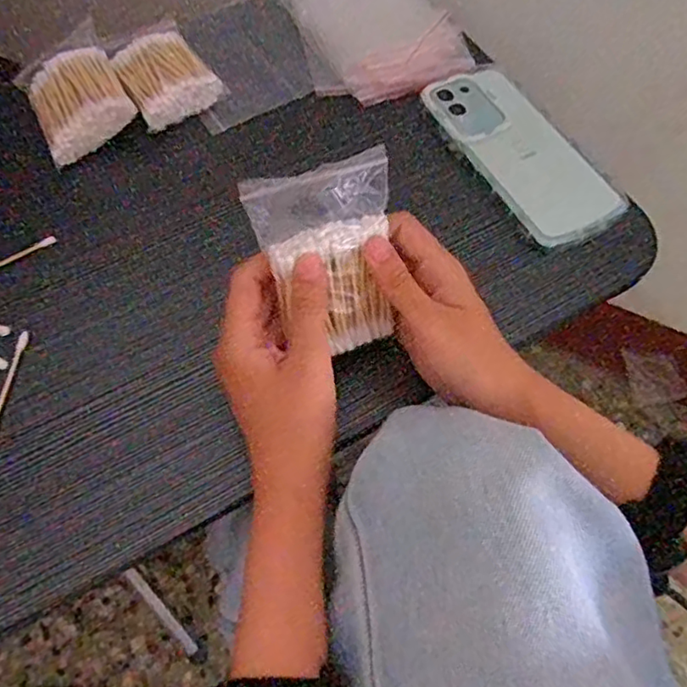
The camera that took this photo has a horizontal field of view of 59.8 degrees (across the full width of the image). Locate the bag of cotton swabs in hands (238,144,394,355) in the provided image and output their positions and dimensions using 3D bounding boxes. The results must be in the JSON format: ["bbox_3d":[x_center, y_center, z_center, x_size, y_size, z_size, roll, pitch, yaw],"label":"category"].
[{"bbox_3d":[-0.006,-0.043,0.323,0.072,0.101,0.020,-20,26,-14],"label":"bag of cotton swabs in hands"}]

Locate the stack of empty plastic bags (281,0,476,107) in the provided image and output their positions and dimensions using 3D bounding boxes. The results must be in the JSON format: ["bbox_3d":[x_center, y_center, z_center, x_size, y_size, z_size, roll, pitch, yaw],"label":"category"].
[{"bbox_3d":[0.022,-0.270,0.489,0.120,0.024,0.173,-17,65,-9],"label":"stack of empty plastic bags"}]

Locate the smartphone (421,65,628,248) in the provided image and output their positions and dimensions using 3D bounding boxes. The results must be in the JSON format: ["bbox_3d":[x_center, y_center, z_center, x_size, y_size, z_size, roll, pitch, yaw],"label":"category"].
[{"bbox_3d":[0.129,-0.143,0.435,0.074,0.011,0.162,-26,66,-13],"label":"smartphone"}]

